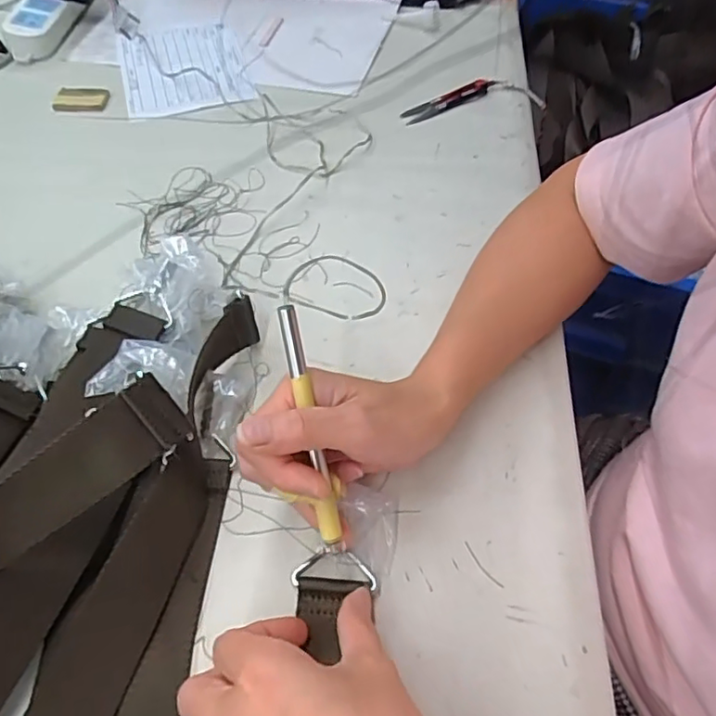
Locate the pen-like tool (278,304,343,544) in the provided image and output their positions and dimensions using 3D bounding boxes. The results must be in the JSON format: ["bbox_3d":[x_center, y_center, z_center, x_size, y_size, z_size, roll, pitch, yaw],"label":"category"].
[{"bbox_3d":[-0.023,0.033,0.304,0.015,0.011,0.122,-12,93,-10],"label":"pen-like tool"}]

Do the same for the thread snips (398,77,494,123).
[{"bbox_3d":[0.097,-0.274,0.630,0.113,0.011,0.021,-27,58,-20],"label":"thread snips"}]

